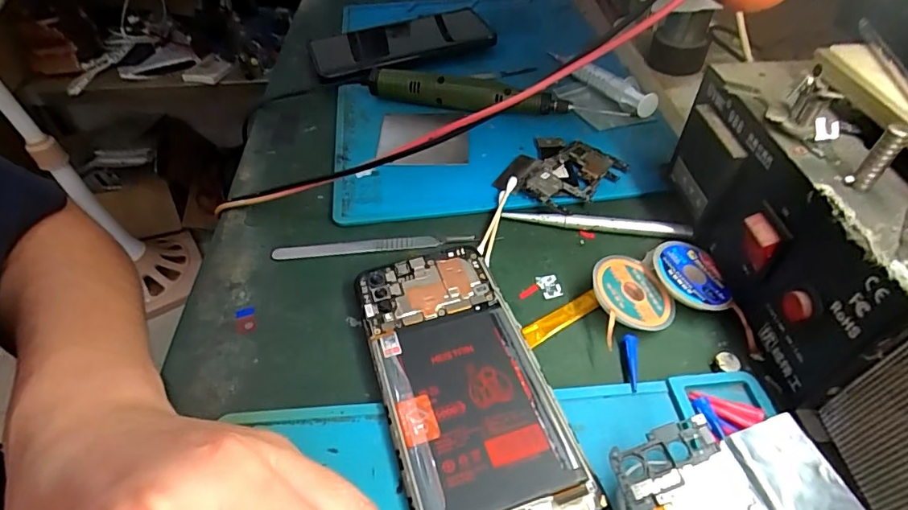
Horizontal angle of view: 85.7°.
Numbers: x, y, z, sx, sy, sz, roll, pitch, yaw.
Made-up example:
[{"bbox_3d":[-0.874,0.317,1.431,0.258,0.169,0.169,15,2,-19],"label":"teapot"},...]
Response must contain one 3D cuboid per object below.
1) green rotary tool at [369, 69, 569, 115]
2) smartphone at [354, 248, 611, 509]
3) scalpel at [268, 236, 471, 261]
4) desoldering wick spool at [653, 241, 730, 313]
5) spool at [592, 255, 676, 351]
[{"bbox_3d":[0.009,-0.128,0.384,0.154,0.026,0.022,5,47,7],"label":"green rotary tool"},{"bbox_3d":[0.003,0.060,0.225,0.070,0.010,0.155,-15,48,-11],"label":"smartphone"},{"bbox_3d":[-0.049,-0.005,0.294,0.118,0.004,0.010,-4,47,-2],"label":"scalpel"},{"bbox_3d":[0.126,0.010,0.262,0.041,0.009,0.041,8,50,-9],"label":"desoldering wick spool"},{"bbox_3d":[0.090,0.022,0.255,0.042,0.017,0.045,-1,47,1],"label":"spool"}]

